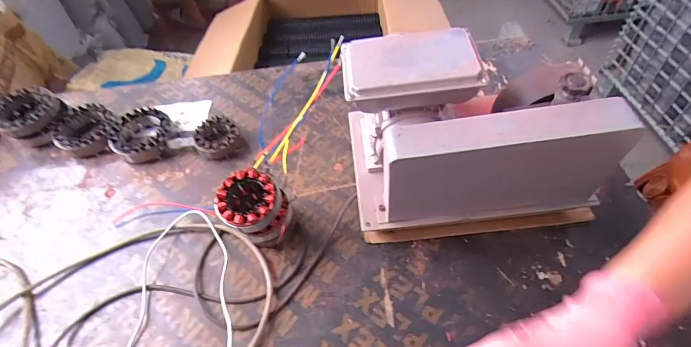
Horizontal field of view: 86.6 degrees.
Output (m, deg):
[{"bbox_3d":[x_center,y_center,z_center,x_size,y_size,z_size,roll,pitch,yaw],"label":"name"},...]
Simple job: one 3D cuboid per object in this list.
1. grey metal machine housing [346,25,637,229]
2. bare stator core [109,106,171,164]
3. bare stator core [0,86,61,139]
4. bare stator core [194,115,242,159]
[{"bbox_3d":[0.172,-0.068,0.535,0.319,0.195,0.202,-6,53,1],"label":"grey metal machine housing"},{"bbox_3d":[-0.407,-0.076,0.734,0.111,0.040,0.117,-2,54,3],"label":"bare stator core"},{"bbox_3d":[-0.649,-0.125,0.749,0.121,0.030,0.116,35,63,27],"label":"bare stator core"},{"bbox_3d":[-0.249,-0.069,0.720,0.080,0.036,0.085,-2,54,3],"label":"bare stator core"}]

